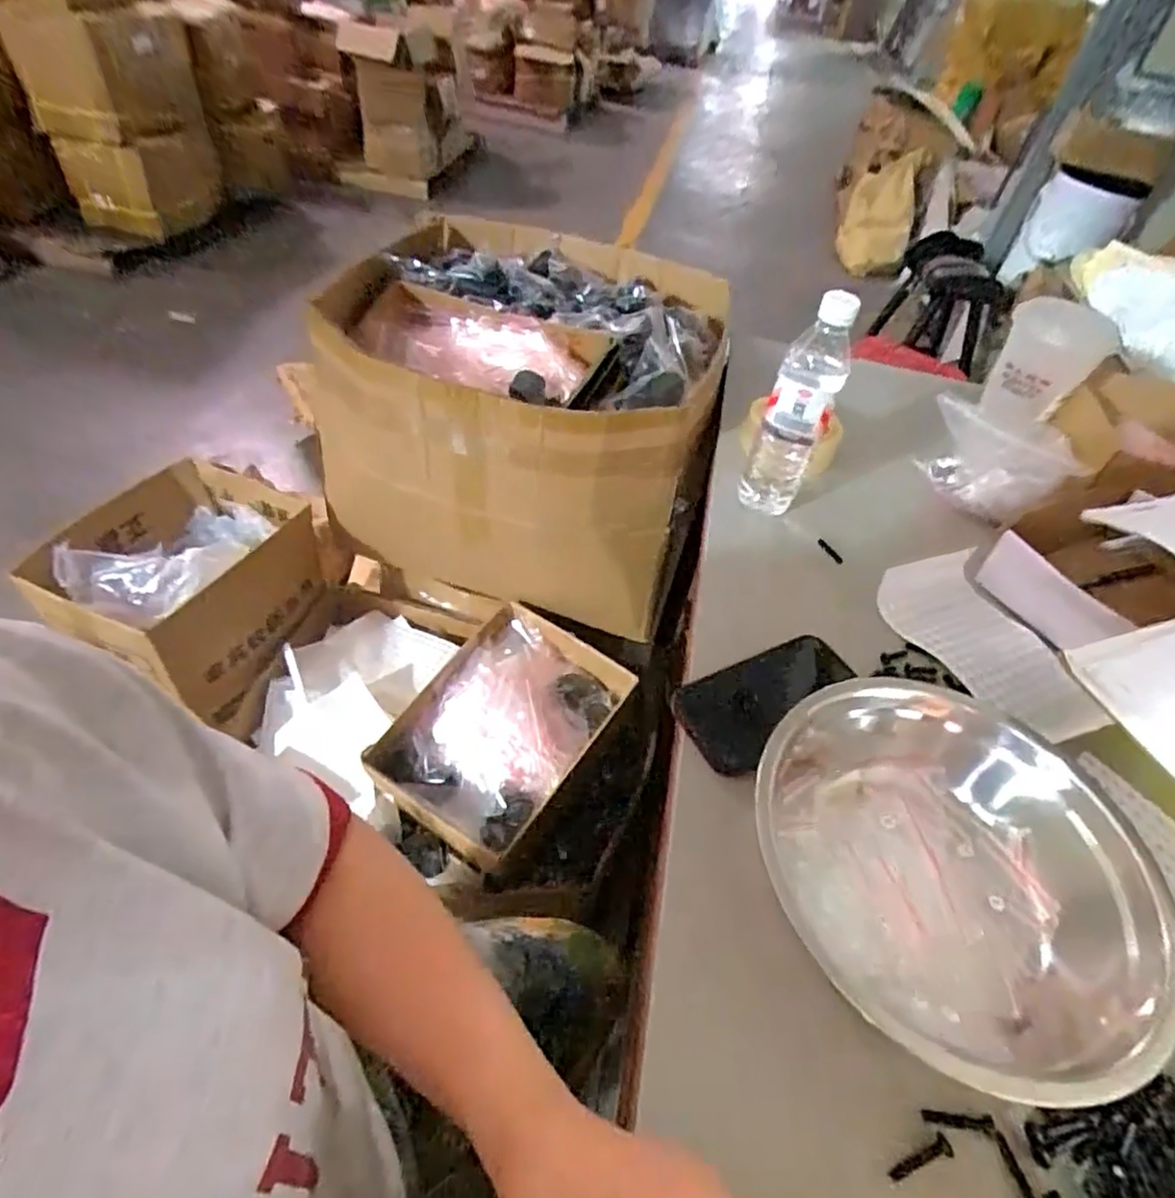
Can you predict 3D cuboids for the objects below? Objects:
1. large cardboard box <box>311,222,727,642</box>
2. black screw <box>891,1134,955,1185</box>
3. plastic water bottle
[{"bbox_3d":[-0.107,-0.281,1.067,0.555,0.397,0.531,13,46,4],"label":"large cardboard box"},{"bbox_3d":[0.181,0.304,0.366,0.039,0.006,0.009,-14,52,-19],"label":"black screw"},{"bbox_3d":[0.206,-0.179,0.675,0.062,0.234,0.050,23,48,13],"label":"plastic water bottle"}]

